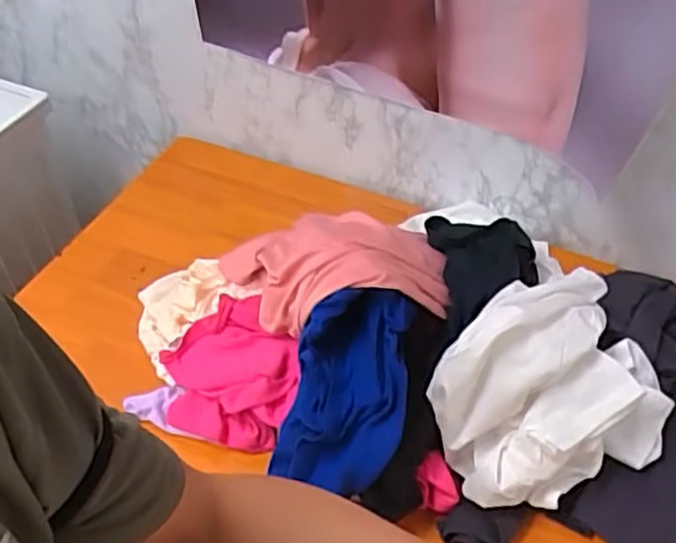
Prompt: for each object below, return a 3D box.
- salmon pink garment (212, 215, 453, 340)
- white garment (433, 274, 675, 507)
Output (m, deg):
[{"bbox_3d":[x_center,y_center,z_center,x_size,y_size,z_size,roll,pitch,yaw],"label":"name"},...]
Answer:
[{"bbox_3d":[0.001,-0.014,0.837,0.231,0.108,0.192,-16,49,-15],"label":"salmon pink garment"},{"bbox_3d":[0.231,0.118,0.760,0.252,0.154,0.172,-20,50,-19],"label":"white garment"}]

